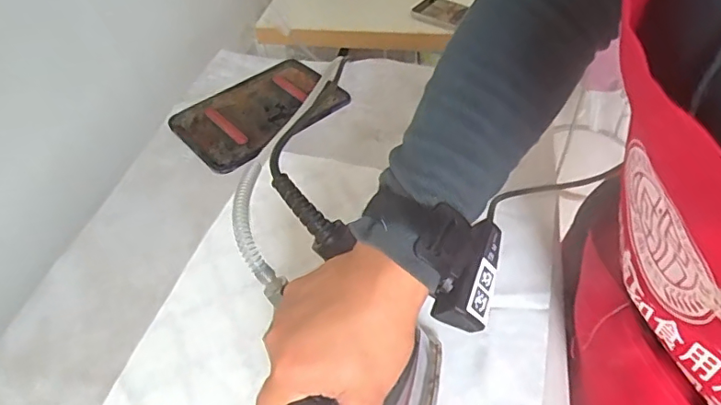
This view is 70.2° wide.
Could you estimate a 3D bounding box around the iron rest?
[{"bbox_3d":[-0.138,-0.127,0.698,0.213,0.013,0.145,-36,54,-24],"label":"iron rest"}]

